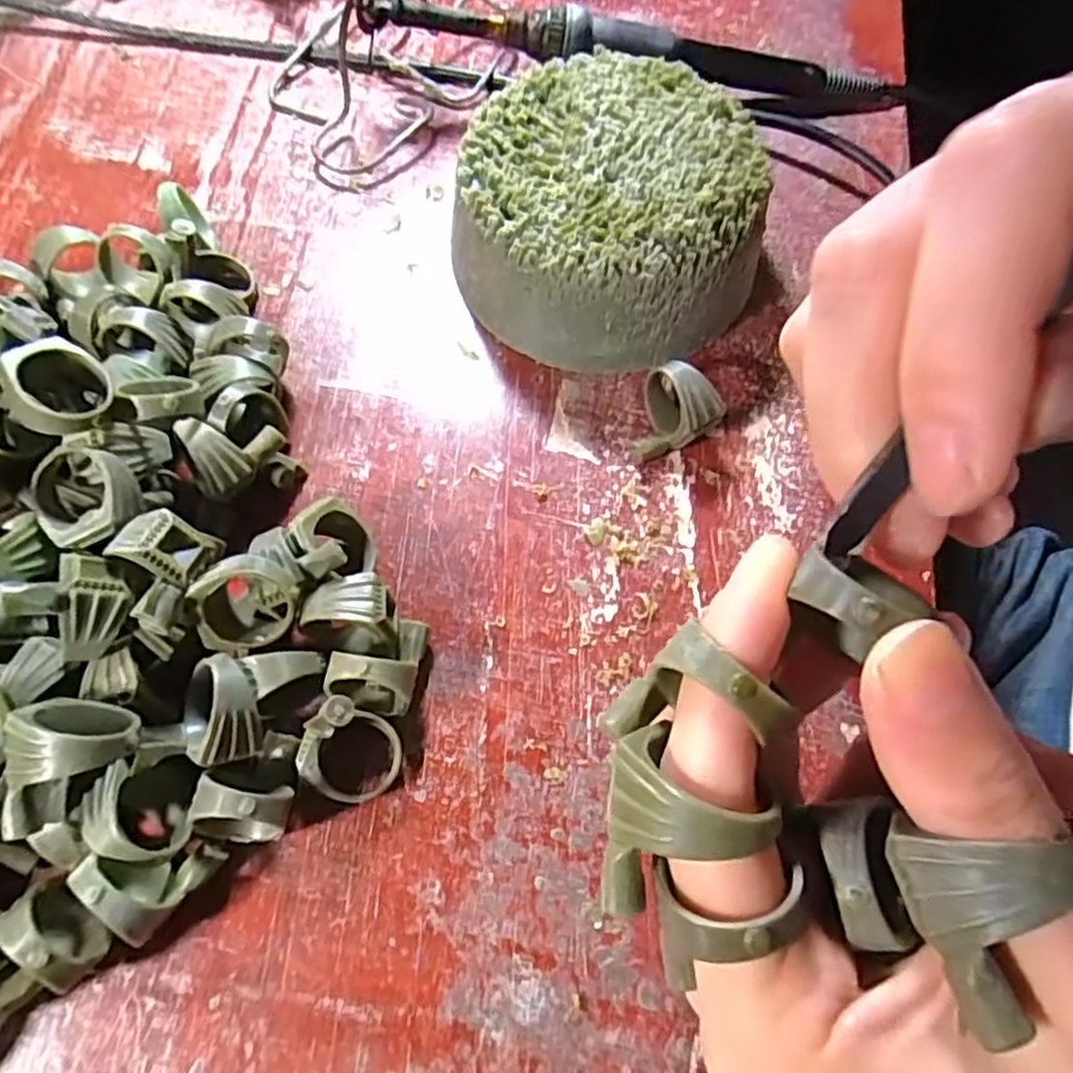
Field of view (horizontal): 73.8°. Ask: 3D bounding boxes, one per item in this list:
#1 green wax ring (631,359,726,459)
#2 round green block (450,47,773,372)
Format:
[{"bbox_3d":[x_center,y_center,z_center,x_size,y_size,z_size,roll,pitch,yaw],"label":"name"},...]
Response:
[{"bbox_3d":[0.045,-0.038,0.228,0.024,0.025,0.024,1,66,-2],"label":"green wax ring"},{"bbox_3d":[0.024,-0.111,0.247,0.098,0.047,0.097,1,66,-2],"label":"round green block"}]

